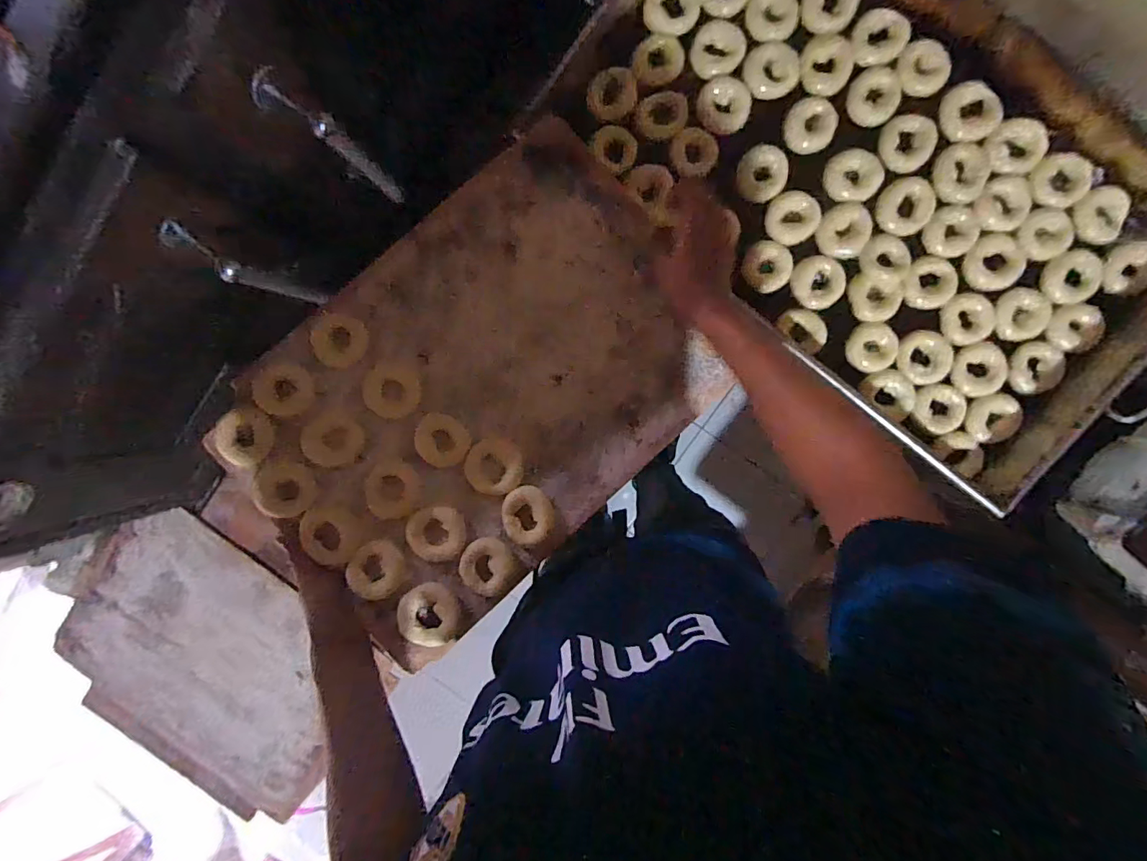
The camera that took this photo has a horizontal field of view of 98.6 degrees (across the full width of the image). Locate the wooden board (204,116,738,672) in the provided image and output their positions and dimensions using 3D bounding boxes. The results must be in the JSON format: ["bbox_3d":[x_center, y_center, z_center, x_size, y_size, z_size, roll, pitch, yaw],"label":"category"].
[{"bbox_3d":[-0.122,-0.051,0.635,0.440,0.027,0.636,45,84,2],"label":"wooden board"}]

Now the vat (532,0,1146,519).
[{"bbox_3d":[0.420,-0.357,0.697,0.875,0.089,0.491,42,94,0],"label":"vat"}]

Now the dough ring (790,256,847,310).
[{"bbox_3d":[0.369,-0.223,0.743,0.073,0.020,0.077,0,93,3],"label":"dough ring"}]

